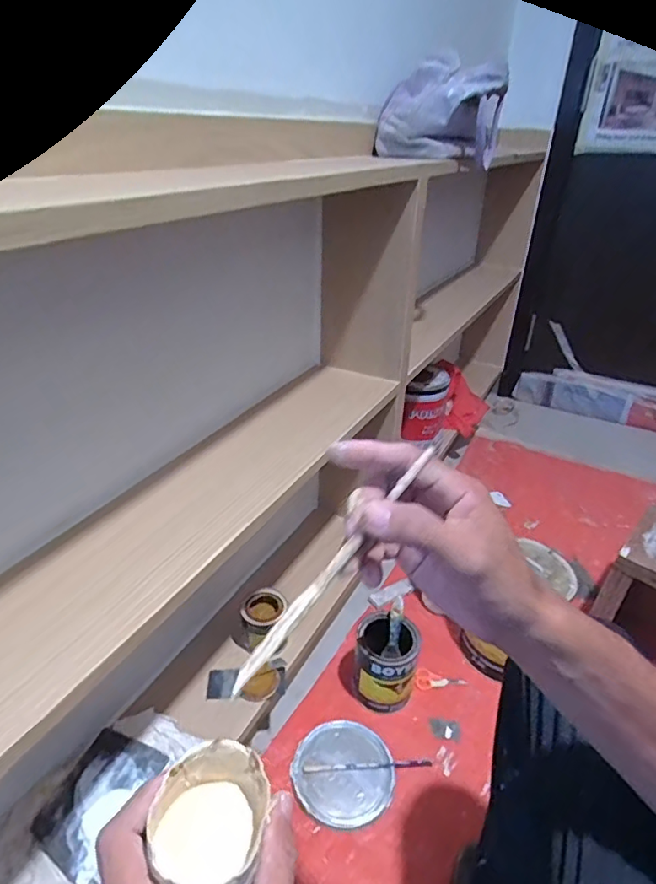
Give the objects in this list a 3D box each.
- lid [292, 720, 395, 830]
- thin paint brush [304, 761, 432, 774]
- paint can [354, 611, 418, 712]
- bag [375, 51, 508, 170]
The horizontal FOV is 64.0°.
[{"bbox_3d":[0.024,0.490,0.789,0.146,0.007,0.143,1,32,-1],"label":"lid"},{"bbox_3d":[0.060,0.492,0.796,0.194,0.008,0.013,-1,32,-4],"label":"thin paint brush"},{"bbox_3d":[0.091,0.368,0.872,0.096,0.139,0.090,1,32,-1],"label":"paint can"},{"bbox_3d":[0.174,-0.509,0.807,0.187,0.130,0.103,7,32,7],"label":"bag"}]

